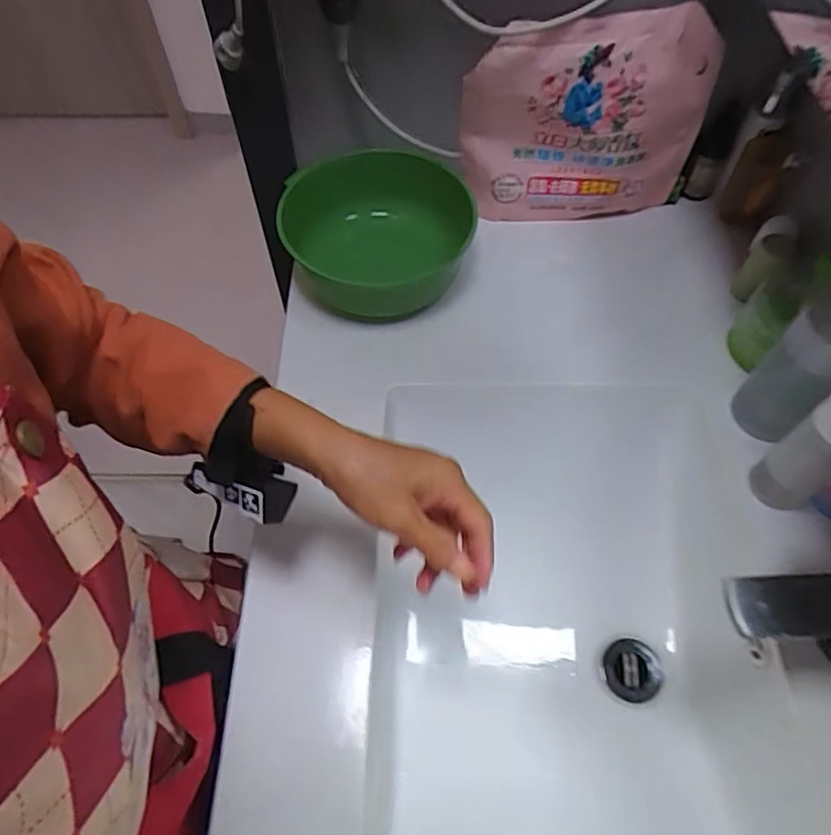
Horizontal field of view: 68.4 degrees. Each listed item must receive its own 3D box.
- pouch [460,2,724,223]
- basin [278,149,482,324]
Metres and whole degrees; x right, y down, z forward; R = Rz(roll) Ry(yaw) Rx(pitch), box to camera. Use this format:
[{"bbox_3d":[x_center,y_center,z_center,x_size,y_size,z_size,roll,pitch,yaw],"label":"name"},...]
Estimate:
[{"bbox_3d":[0.173,-0.306,0.637,0.242,0.220,0.055,-5,58,-4],"label":"pouch"},{"bbox_3d":[-0.044,-0.202,0.663,0.190,0.094,0.190,-1,59,1],"label":"basin"}]

